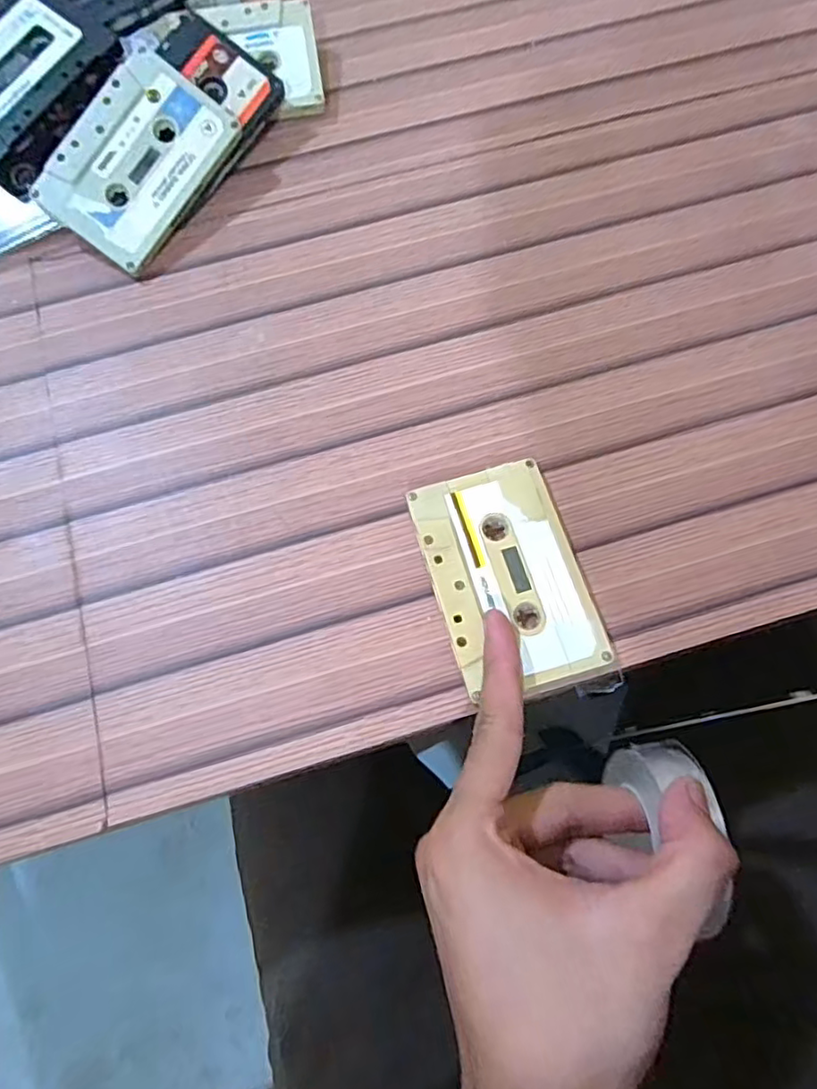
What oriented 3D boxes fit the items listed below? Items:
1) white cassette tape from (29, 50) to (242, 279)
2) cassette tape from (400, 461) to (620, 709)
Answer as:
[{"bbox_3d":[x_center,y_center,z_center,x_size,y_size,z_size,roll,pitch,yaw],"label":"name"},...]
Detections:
[{"bbox_3d":[-0.144,-0.205,0.329,0.065,0.006,0.101,35,88,-10],"label":"white cassette tape"},{"bbox_3d":[0.043,0.014,0.275,0.064,0.009,0.099,-16,73,-3],"label":"cassette tape"}]

